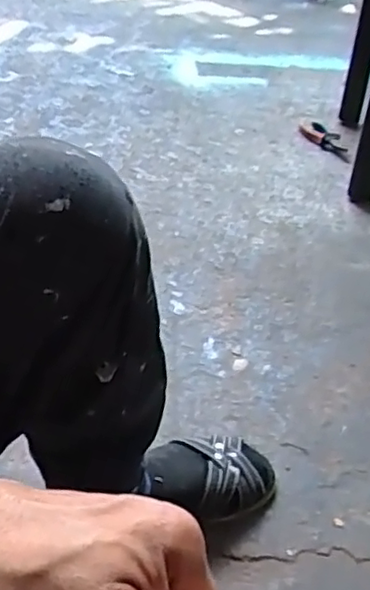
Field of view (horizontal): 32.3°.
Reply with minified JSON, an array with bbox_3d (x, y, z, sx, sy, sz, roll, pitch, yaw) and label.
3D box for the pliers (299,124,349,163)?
[{"bbox_3d":[0.324,-0.347,1.461,0.067,0.021,0.152,-13,44,-16],"label":"pliers"}]

